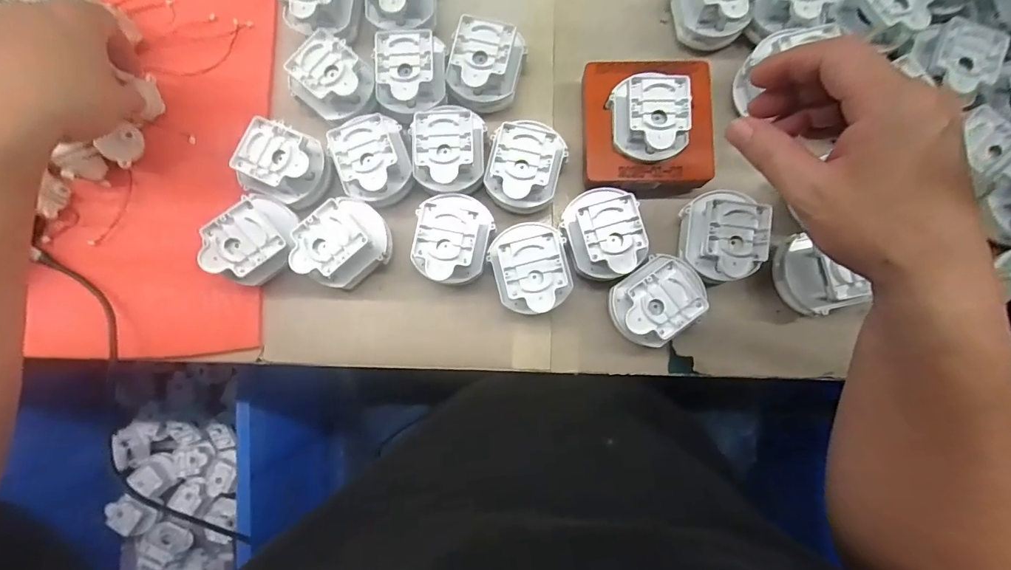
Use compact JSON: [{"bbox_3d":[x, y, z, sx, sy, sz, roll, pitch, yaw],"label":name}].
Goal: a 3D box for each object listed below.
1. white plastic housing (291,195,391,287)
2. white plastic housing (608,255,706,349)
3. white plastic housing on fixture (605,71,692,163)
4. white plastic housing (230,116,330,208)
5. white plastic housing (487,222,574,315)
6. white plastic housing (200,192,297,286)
[{"bbox_3d":[-0.126,-0.031,0.357,0.061,0.050,0.070,44,86,5],"label":"white plastic housing"},{"bbox_3d":[0.114,0.012,0.346,0.072,0.049,0.054,-40,84,-3],"label":"white plastic housing"},{"bbox_3d":[0.109,-0.126,0.341,0.052,0.031,0.058,-8,84,0],"label":"white plastic housing on fixture"},{"bbox_3d":[-0.178,-0.096,0.361,0.064,0.041,0.058,21,85,4],"label":"white plastic housing"},{"bbox_3d":[0.020,-0.013,0.351,0.058,0.048,0.069,-9,84,0],"label":"white plastic housing"},{"bbox_3d":[-0.194,-0.034,0.350,0.067,0.045,0.055,-45,85,-3],"label":"white plastic housing"}]

